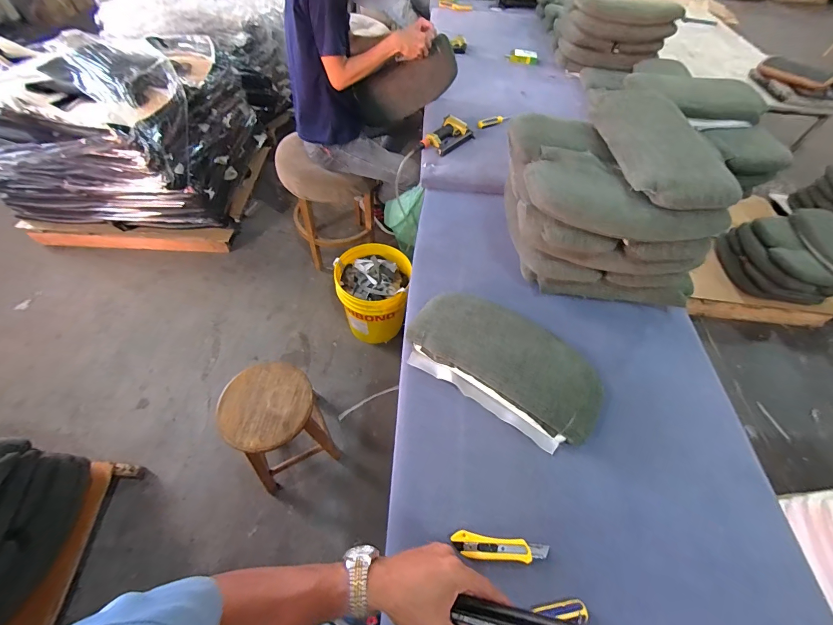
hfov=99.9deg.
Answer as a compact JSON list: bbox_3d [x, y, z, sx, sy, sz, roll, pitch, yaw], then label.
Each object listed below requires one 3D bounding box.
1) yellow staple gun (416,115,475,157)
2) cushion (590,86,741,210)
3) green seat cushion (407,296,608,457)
[{"bbox_3d":[0.111,-0.649,1.299,0.118,0.055,0.215,35,60,18],"label":"yellow staple gun"},{"bbox_3d":[0.579,-0.412,0.855,0.208,0.068,0.439,-2,55,-6],"label":"cushion"},{"bbox_3d":[0.196,0.107,0.804,0.451,0.073,0.228,31,59,16],"label":"green seat cushion"}]

